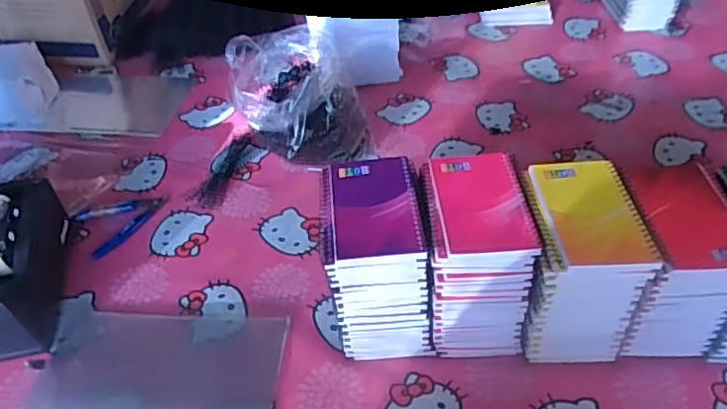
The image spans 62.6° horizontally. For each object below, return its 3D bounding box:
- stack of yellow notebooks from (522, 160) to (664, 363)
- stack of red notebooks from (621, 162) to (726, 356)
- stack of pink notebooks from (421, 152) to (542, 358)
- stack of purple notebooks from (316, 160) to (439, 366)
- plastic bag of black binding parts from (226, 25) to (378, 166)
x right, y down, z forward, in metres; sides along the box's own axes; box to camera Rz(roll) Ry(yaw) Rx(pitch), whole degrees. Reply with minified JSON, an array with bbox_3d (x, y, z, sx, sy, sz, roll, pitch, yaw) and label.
[{"bbox_3d":[0.202,0.065,0.592,0.097,0.174,0.126,-2,43,1],"label":"stack of yellow notebooks"},{"bbox_3d":[0.297,0.064,0.595,0.093,0.167,0.129,-2,43,1],"label":"stack of red notebooks"},{"bbox_3d":[0.109,0.057,0.614,0.094,0.171,0.130,-2,43,2],"label":"stack of pink notebooks"},{"bbox_3d":[0.013,0.061,0.615,0.097,0.170,0.128,-4,43,-1],"label":"stack of purple notebooks"},{"bbox_3d":[-0.083,-0.130,0.807,0.179,0.176,0.124,-24,47,-21],"label":"plastic bag of black binding parts"}]

